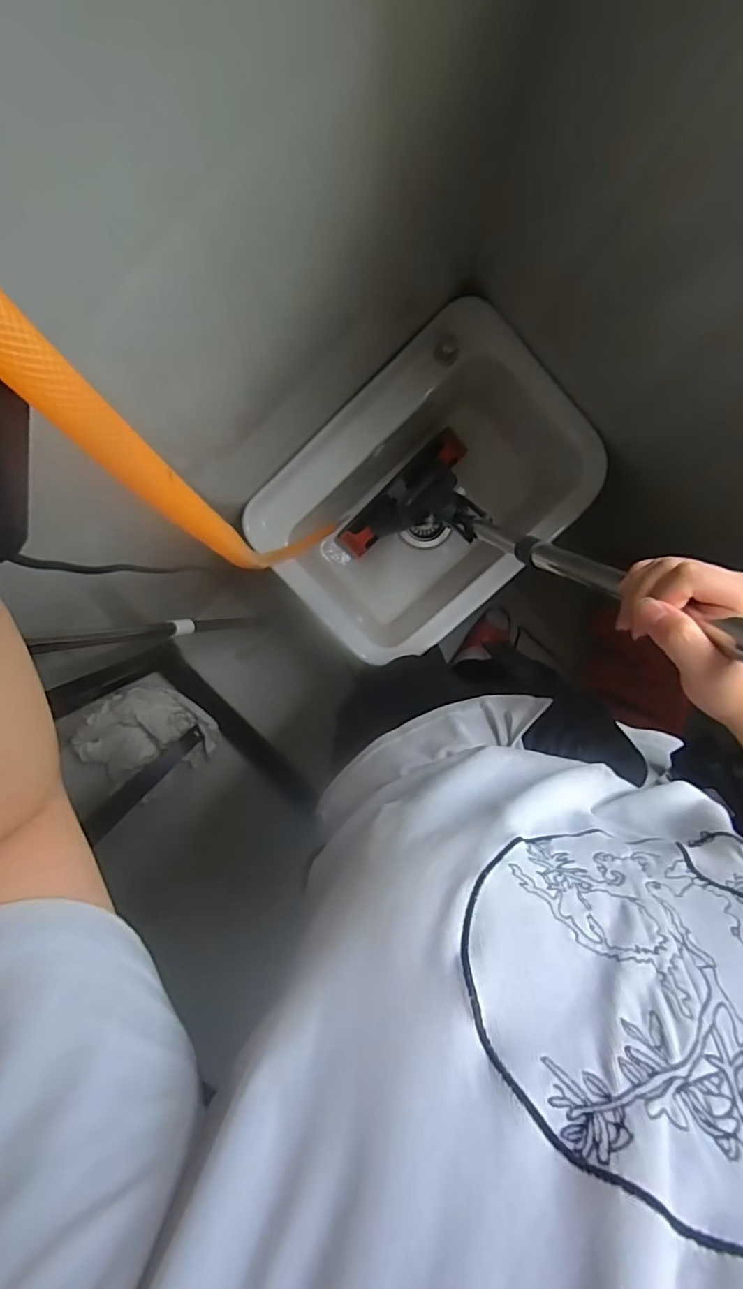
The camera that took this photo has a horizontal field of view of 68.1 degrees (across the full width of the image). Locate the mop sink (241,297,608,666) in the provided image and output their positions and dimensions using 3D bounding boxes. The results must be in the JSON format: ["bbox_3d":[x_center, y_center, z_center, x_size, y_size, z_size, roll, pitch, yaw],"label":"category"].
[{"bbox_3d":[0.084,-0.242,0.934,0.482,0.278,0.345,-44,96,6],"label":"mop sink"}]

